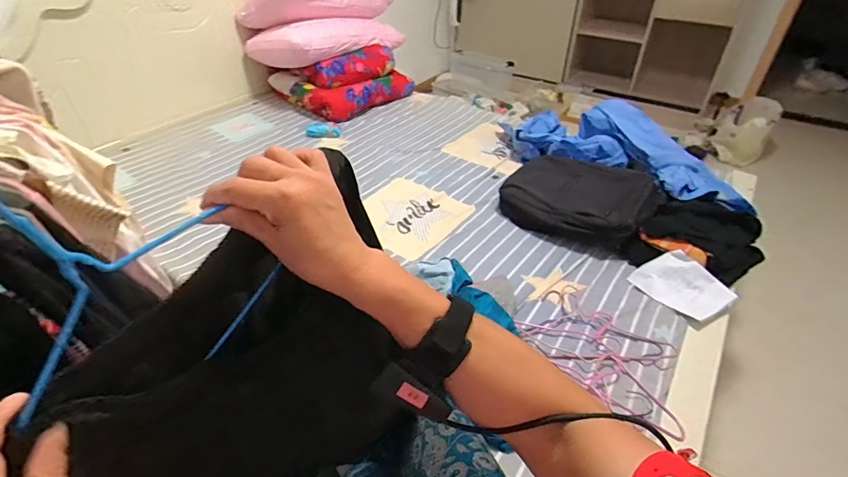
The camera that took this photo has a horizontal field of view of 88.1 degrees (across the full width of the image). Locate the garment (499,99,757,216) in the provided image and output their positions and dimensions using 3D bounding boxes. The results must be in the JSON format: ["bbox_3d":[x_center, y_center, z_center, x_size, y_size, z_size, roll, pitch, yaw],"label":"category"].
[{"bbox_3d":[0.660,-0.309,1.509,0.338,0.208,0.830,-24,45,-27],"label":"garment"}]

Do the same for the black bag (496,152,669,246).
[{"bbox_3d":[0.460,-0.124,1.328,0.431,0.207,0.224,21,43,24],"label":"black bag"}]

